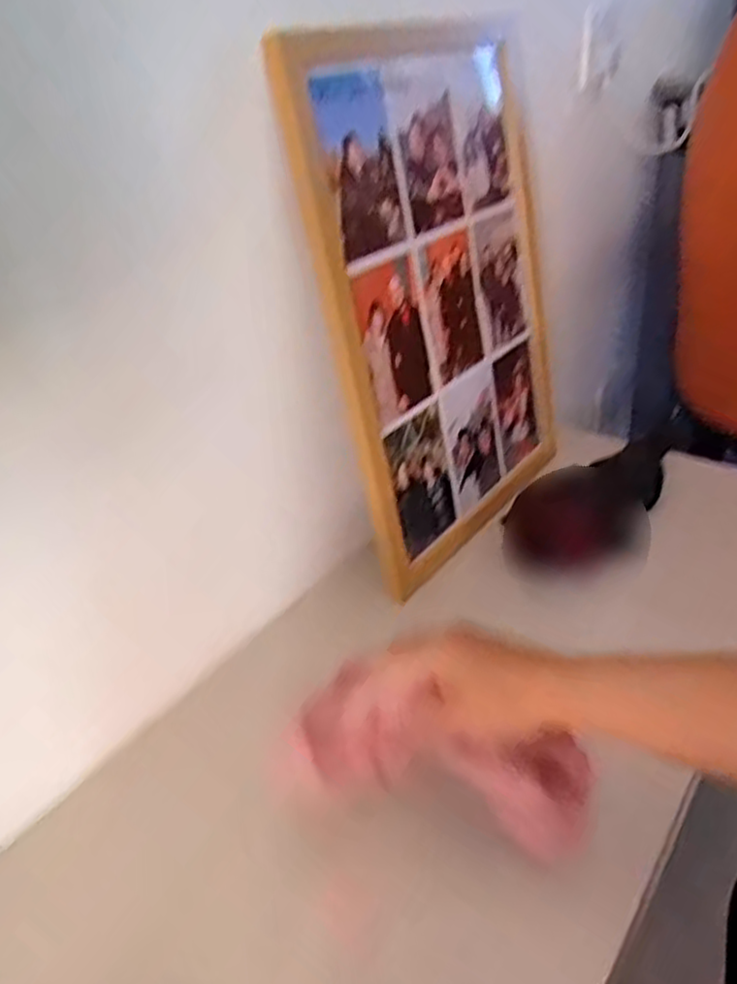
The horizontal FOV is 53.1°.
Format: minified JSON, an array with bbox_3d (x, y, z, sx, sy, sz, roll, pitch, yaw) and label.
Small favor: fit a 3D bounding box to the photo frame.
[{"bbox_3d":[0.075,-0.159,0.665,0.026,0.439,0.317,7,26,39],"label":"photo frame"}]

